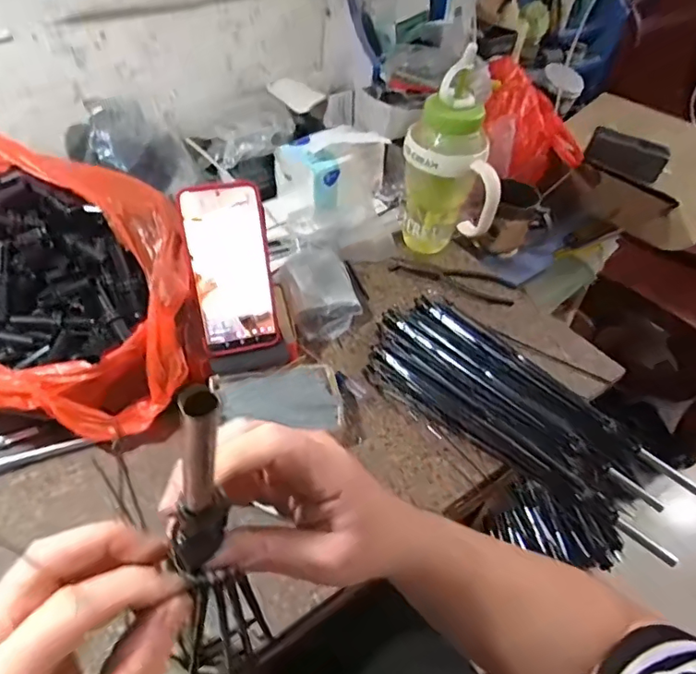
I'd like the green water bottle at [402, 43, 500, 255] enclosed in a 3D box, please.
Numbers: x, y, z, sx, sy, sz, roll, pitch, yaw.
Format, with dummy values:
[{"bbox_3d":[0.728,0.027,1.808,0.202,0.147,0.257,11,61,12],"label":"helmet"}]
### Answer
[{"bbox_3d":[0.131,-0.209,0.678,0.122,0.253,0.094,9,47,5],"label":"green water bottle"}]

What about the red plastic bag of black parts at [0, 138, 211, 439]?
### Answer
[{"bbox_3d":[-0.289,-0.052,0.496,0.273,0.189,0.244,37,55,27],"label":"red plastic bag of black parts"}]

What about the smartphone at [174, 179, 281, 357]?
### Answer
[{"bbox_3d":[-0.114,-0.065,0.515,0.078,0.162,0.017,-11,20,-13],"label":"smartphone"}]

